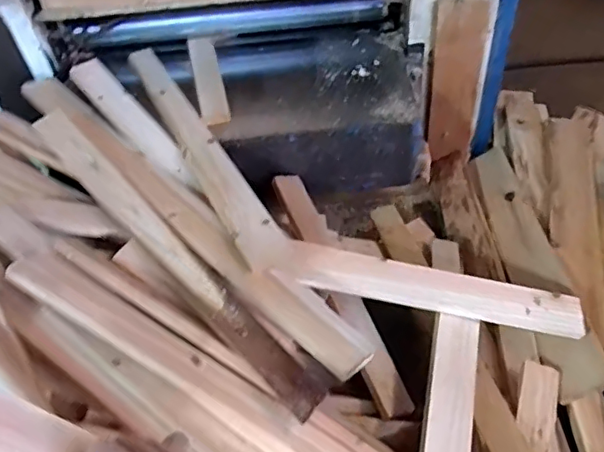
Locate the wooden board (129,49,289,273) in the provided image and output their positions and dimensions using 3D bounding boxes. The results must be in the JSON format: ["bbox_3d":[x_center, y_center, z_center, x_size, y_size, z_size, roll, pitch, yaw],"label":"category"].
[{"bbox_3d":[-0.146,-0.118,0.758,0.055,0.017,0.483,-25,51,-15],"label":"wooden board"}]

